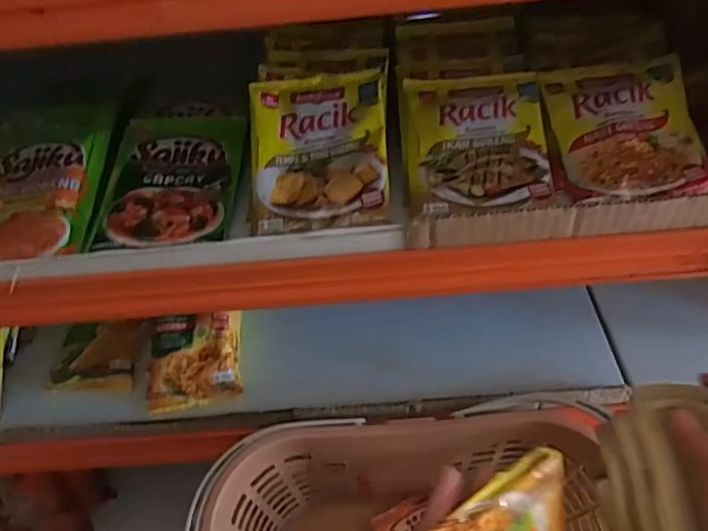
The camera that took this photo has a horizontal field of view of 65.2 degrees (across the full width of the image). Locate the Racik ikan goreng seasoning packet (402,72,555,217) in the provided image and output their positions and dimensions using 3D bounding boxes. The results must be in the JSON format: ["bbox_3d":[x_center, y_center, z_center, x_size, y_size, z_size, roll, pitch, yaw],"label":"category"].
[{"bbox_3d":[0.090,-0.094,0.412,0.102,0.007,0.127,-2,63,3],"label":"Racik ikan goreng seasoning packet"}]

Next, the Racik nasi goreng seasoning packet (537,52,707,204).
[{"bbox_3d":[0.196,-0.102,0.400,0.096,0.013,0.122,-5,64,6],"label":"Racik nasi goreng seasoning packet"}]

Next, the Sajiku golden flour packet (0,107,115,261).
[{"bbox_3d":[-0.248,-0.069,0.435,0.102,0.024,0.155,-4,48,3],"label":"Sajiku golden flour packet"}]

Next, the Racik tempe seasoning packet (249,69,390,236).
[{"bbox_3d":[-0.026,-0.086,0.405,0.097,0.008,0.126,-5,69,2],"label":"Racik tempe seasoning packet"}]

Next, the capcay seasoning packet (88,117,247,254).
[{"bbox_3d":[-0.140,-0.070,0.431,0.100,0.019,0.133,-4,48,3],"label":"capcay seasoning packet"}]

